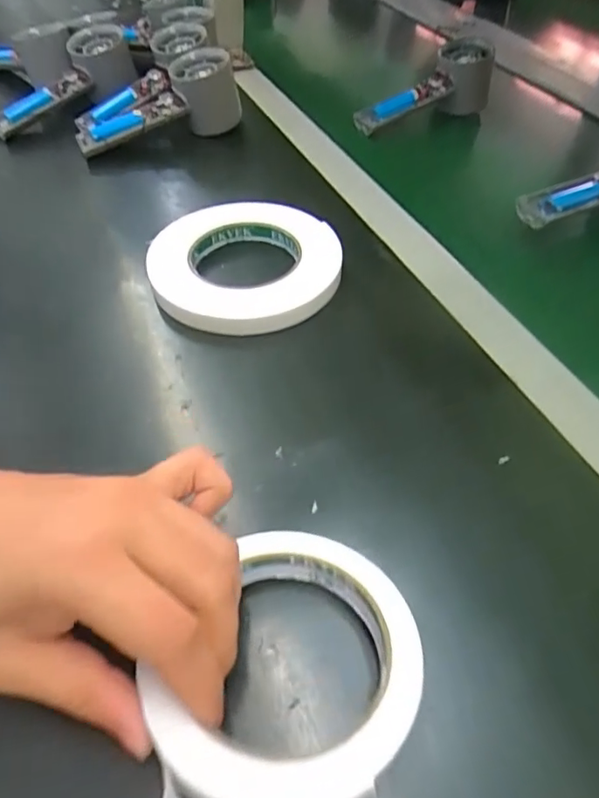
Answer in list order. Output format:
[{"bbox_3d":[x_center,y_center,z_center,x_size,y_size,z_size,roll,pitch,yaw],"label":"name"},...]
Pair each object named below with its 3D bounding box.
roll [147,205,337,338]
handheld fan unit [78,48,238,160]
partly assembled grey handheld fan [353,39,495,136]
[{"bbox_3d":[-0.038,-0.098,0.393,0.132,0.023,0.129,-1,50,1],"label":"roll"},{"bbox_3d":[-0.137,-0.280,0.533,0.160,0.063,0.079,-17,50,5],"label":"handheld fan unit"},{"bbox_3d":[0.128,-0.318,0.563,0.154,0.061,0.045,-23,53,-17],"label":"partly assembled grey handheld fan"}]

